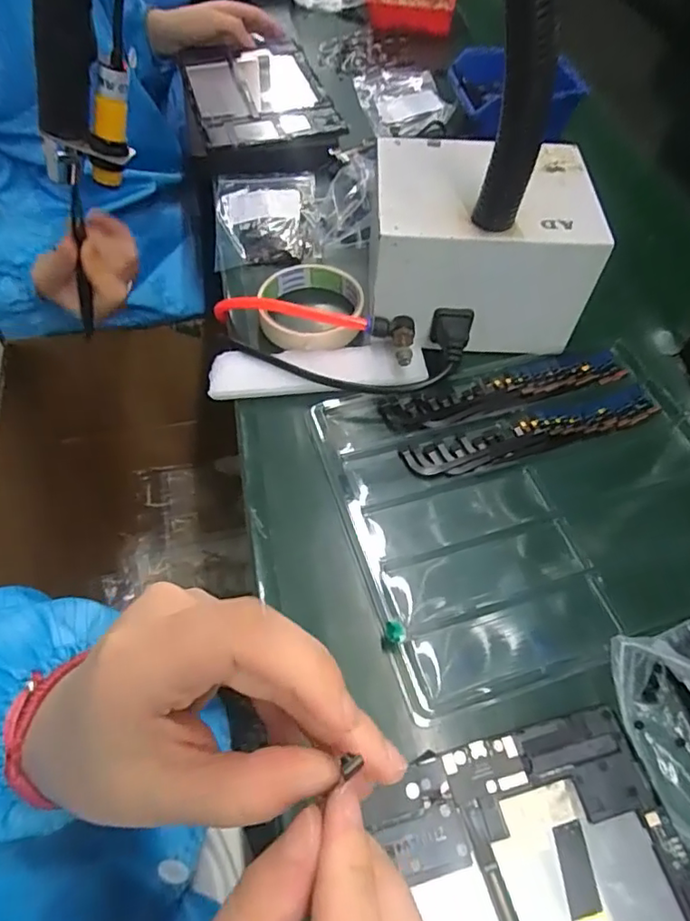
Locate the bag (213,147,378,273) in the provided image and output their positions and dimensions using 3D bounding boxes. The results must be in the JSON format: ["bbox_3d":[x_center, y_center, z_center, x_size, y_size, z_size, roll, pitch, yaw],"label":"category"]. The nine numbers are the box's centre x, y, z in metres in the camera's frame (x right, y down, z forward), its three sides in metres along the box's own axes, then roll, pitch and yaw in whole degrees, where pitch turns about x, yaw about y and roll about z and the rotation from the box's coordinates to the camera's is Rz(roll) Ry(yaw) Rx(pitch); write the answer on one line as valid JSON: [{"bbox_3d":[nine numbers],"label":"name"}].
[{"bbox_3d":[-0.048,-0.249,0.535,0.157,0.031,0.152,-4,58,-6],"label":"bag"}]

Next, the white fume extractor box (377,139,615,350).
[{"bbox_3d":[0.096,-0.165,0.433,0.160,0.101,0.128,4,57,0],"label":"white fume extractor box"}]

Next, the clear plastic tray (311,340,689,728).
[{"bbox_3d":[0.131,0.020,0.373,0.261,0.021,0.214,-13,59,-11],"label":"clear plastic tray"}]

